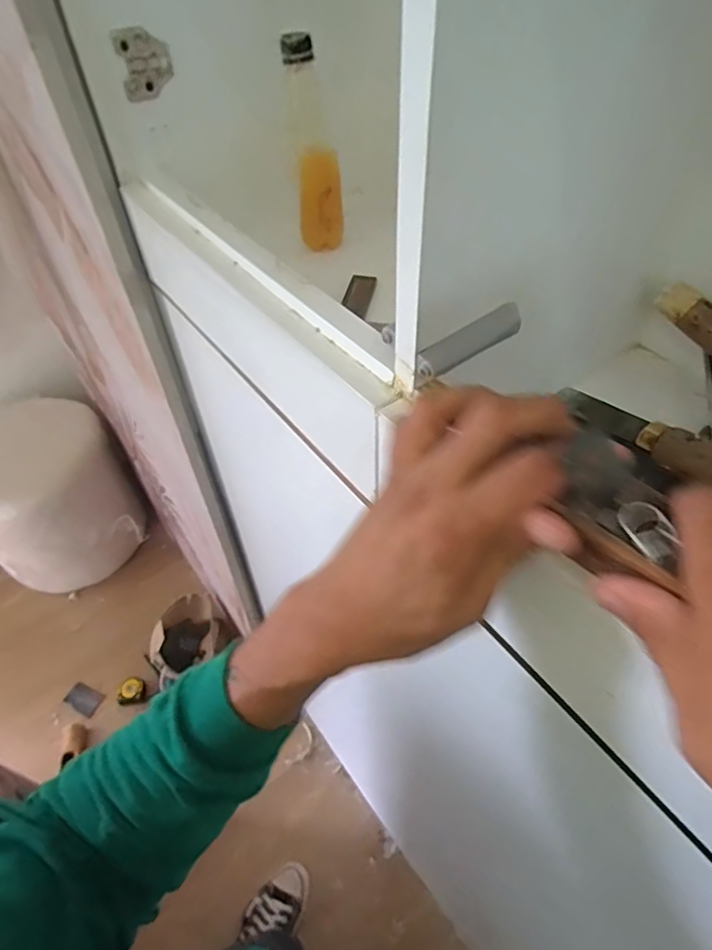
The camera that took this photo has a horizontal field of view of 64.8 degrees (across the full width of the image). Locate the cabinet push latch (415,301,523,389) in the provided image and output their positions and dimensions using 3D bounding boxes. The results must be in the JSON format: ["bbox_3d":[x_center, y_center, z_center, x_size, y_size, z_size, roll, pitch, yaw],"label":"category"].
[{"bbox_3d":[0.068,-0.079,0.335,0.080,0.016,0.016,-31,55,-23],"label":"cabinet push latch"}]

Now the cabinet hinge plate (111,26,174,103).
[{"bbox_3d":[-0.198,-0.385,0.525,0.047,0.053,0.014,-36,57,-25],"label":"cabinet hinge plate"}]

